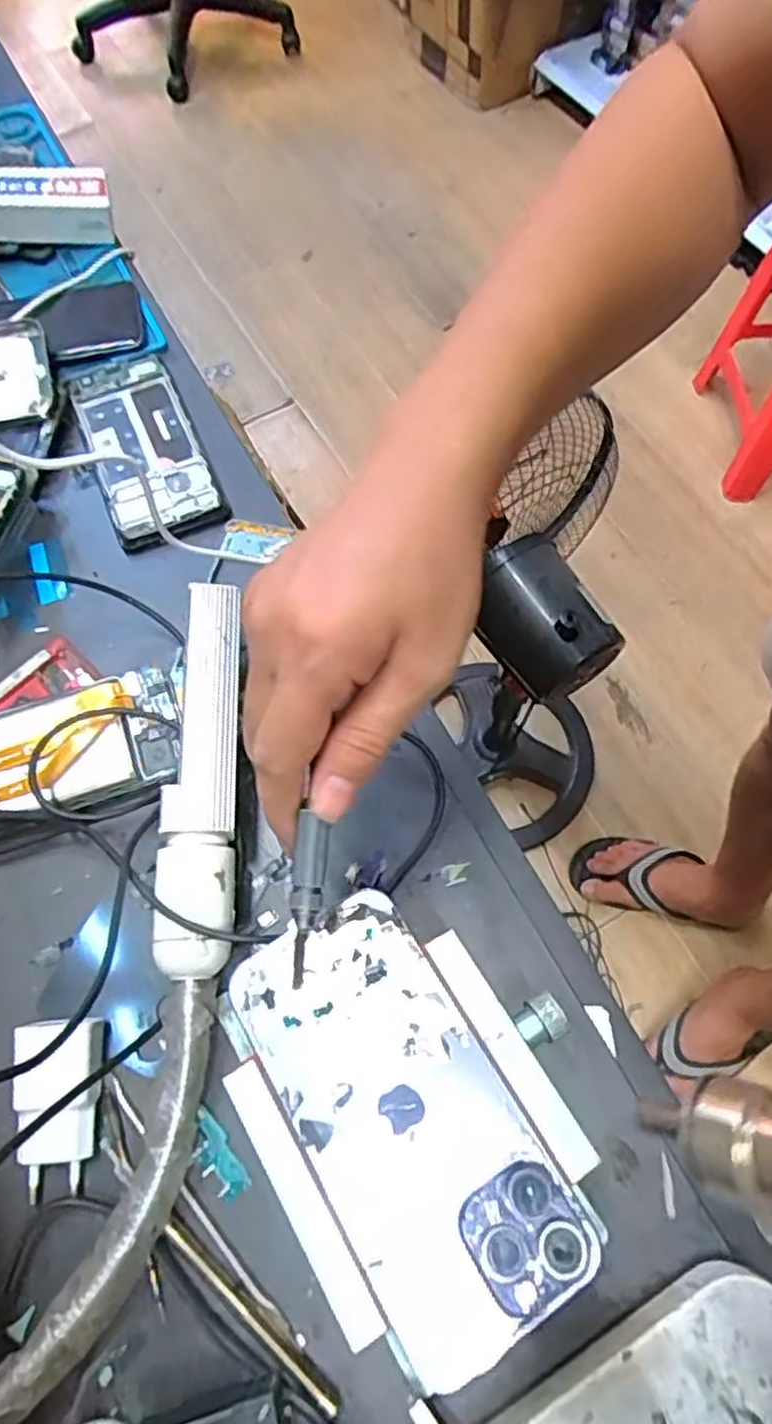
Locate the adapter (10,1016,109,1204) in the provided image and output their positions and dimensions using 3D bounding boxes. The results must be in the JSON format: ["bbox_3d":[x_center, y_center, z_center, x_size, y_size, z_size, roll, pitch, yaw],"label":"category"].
[{"bbox_3d":[-0.148,0.177,0.338,0.034,0.023,0.071,-4,66,0],"label":"adapter"}]

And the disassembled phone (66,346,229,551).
[{"bbox_3d":[-0.169,-0.184,0.514,0.072,0.006,0.167,-24,67,-8],"label":"disassembled phone"}]

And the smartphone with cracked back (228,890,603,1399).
[{"bbox_3d":[0.006,0.150,0.285,0.077,0.005,0.155,-30,68,-11],"label":"smartphone with cracked back"}]

